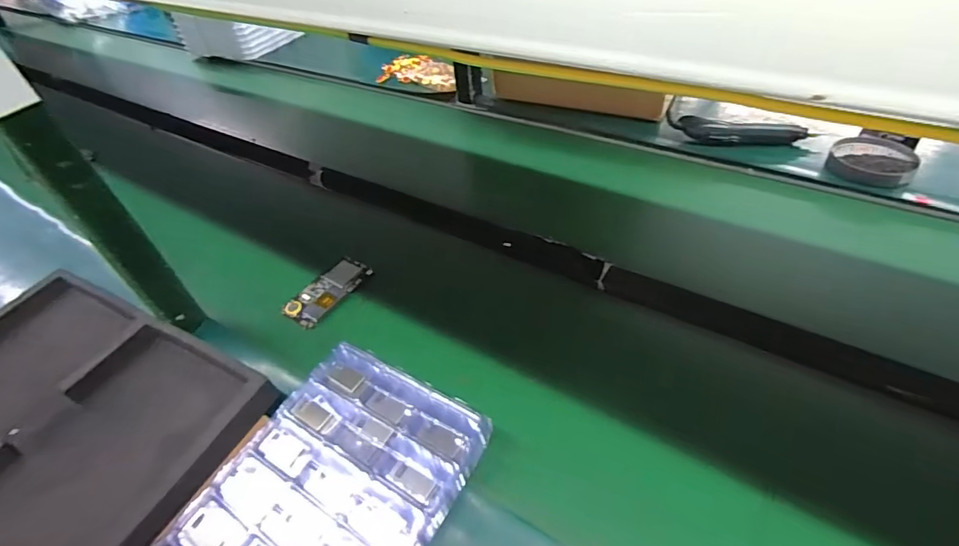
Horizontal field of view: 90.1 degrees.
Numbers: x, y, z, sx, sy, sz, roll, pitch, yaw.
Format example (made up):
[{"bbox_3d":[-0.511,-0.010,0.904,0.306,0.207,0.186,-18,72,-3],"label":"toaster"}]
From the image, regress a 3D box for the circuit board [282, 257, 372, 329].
[{"bbox_3d":[-0.214,0.023,0.675,0.056,0.015,0.120,24,52,28],"label":"circuit board"}]

